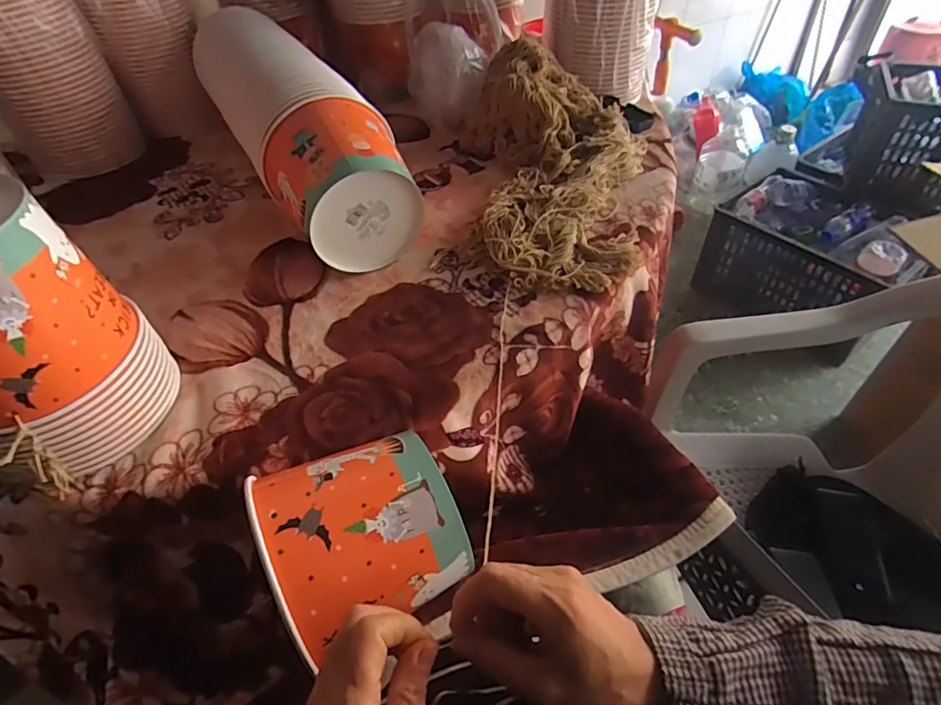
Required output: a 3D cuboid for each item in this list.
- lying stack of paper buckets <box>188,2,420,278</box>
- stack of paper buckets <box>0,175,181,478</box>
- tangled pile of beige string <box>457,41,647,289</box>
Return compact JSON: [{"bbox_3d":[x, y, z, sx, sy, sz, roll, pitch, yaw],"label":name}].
[{"bbox_3d":[-0.246,-0.316,0.736,0.148,0.156,0.540,-25,50,-17],"label":"lying stack of paper buckets"},{"bbox_3d":[-0.359,-0.016,0.433,0.135,0.206,0.140,29,56,27],"label":"stack of paper buckets"},{"bbox_3d":[0.126,-0.254,0.685,0.245,0.107,0.410,-7,47,-2],"label":"tangled pile of beige string"}]

